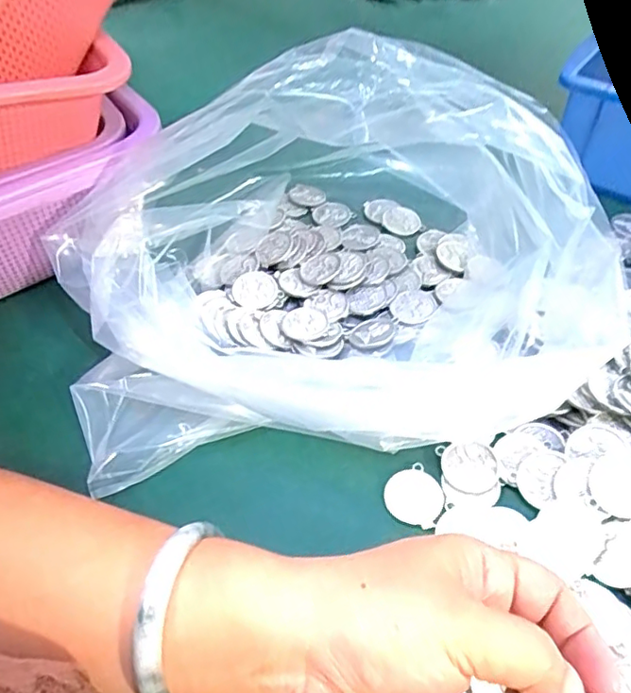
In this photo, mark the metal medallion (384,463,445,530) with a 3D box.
[{"bbox_3d":[0.051,0.075,0.300,0.029,0.004,0.032,25,54,21],"label":"metal medallion"}]

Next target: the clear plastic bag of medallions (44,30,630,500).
[{"bbox_3d":[-0.013,-0.078,0.346,0.280,0.134,0.268,-9,50,-7],"label":"clear plastic bag of medallions"}]

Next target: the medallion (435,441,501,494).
[{"bbox_3d":[0.081,0.063,0.307,0.028,0.004,0.027,-10,63,3],"label":"medallion"}]

